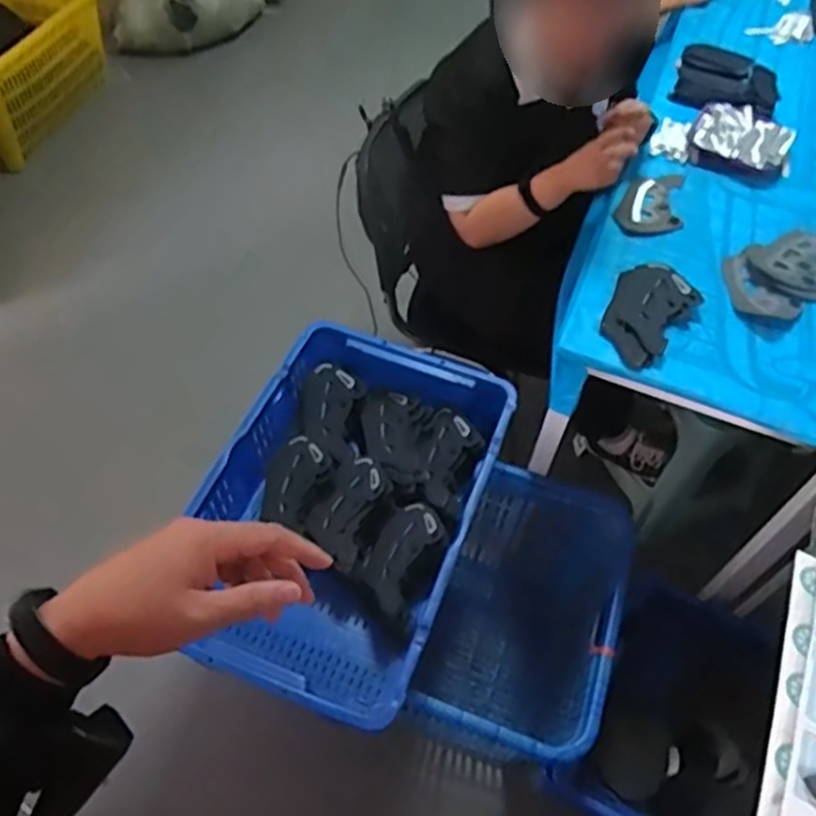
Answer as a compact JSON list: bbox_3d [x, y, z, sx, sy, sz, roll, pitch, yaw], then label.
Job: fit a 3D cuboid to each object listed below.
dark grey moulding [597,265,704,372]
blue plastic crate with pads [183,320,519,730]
[{"bbox_3d":[0.392,-0.167,1.171,0.125,0.031,0.229,34,58,18],"label":"dark grey moulding"},{"bbox_3d":[-0.109,0.174,1.258,0.420,0.196,0.664,20,55,10],"label":"blue plastic crate with pads"}]

